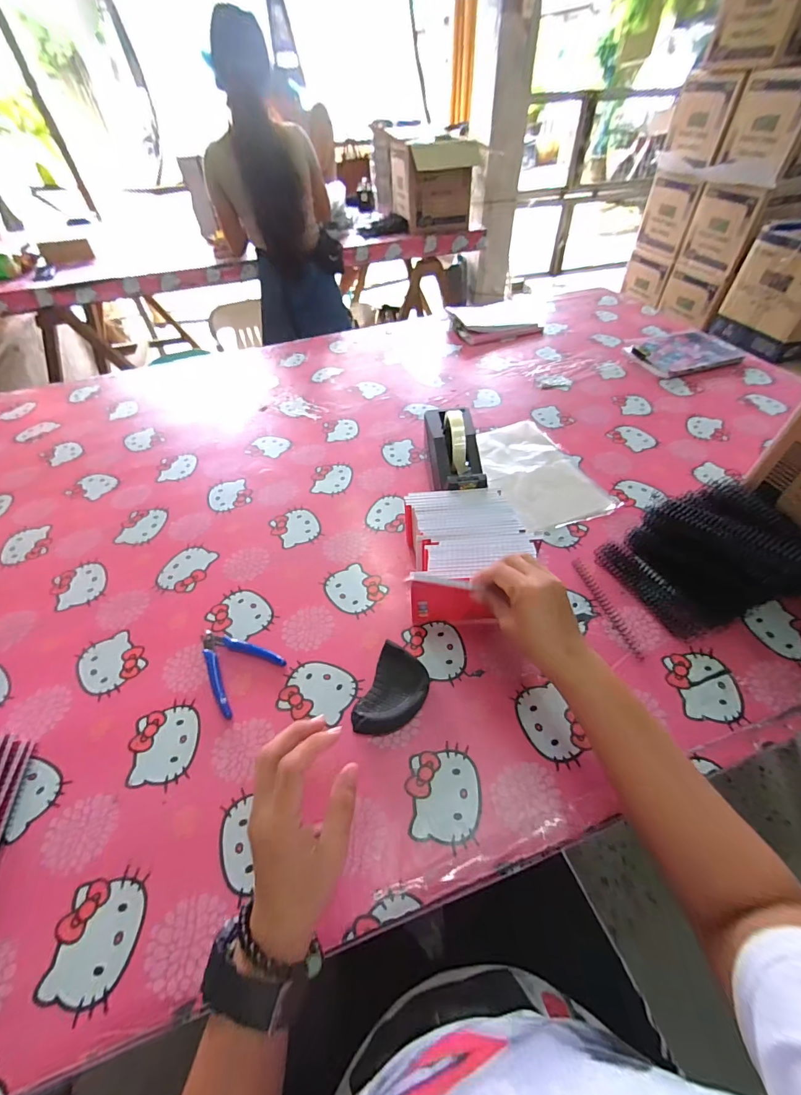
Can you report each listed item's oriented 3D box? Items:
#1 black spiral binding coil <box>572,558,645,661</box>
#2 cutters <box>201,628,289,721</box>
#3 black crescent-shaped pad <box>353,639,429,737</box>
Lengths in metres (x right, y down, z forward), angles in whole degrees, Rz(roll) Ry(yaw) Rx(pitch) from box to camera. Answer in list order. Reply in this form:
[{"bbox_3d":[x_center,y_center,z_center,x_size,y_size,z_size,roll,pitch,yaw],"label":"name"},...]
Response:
[{"bbox_3d":[0.270,0.076,0.527,0.015,0.010,0.154,-13,51,-7],"label":"black spiral binding coil"},{"bbox_3d":[-0.209,0.140,0.494,0.110,0.008,0.084,32,59,26],"label":"cutters"},{"bbox_3d":[-0.007,0.166,0.453,0.065,0.025,0.099,18,54,17],"label":"black crescent-shaped pad"}]

